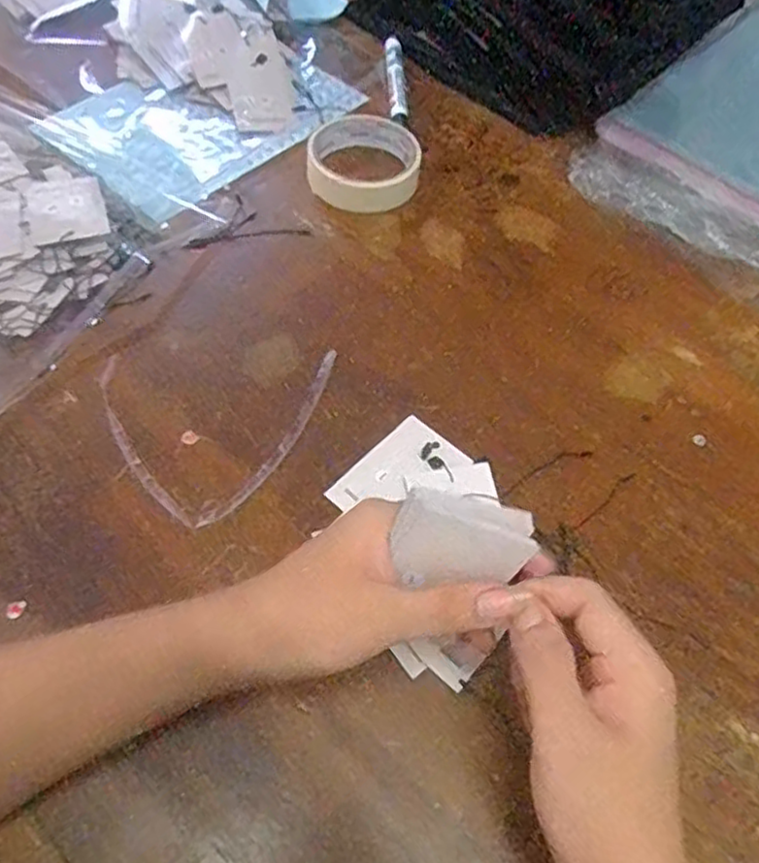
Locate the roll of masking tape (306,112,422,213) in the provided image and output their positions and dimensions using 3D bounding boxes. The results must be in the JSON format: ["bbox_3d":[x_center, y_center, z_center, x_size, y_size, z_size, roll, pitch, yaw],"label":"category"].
[{"bbox_3d":[-0.012,-0.213,0.547,0.087,0.025,0.087,2,58,-3],"label":"roll of masking tape"}]

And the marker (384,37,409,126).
[{"bbox_3d":[0.014,-0.316,0.621,0.016,0.021,0.122,-1,59,-4],"label":"marker"}]

